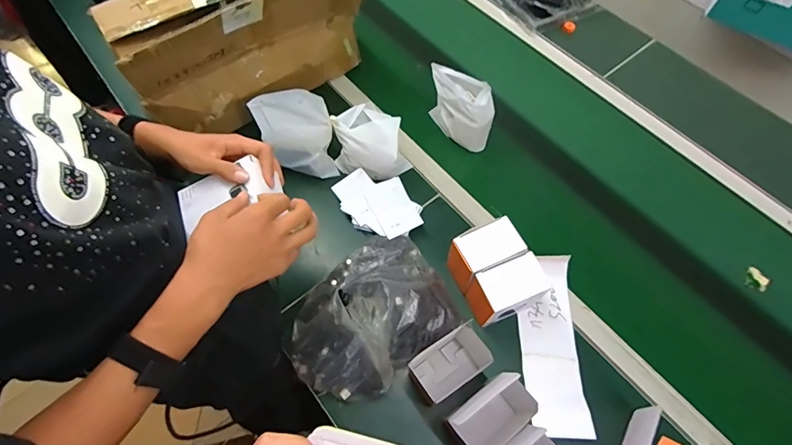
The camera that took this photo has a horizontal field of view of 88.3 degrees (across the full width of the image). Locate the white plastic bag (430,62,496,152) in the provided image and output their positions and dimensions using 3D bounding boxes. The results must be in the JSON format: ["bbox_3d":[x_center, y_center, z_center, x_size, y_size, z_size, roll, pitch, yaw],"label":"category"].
[{"bbox_3d":[0.136,-0.232,0.824,0.087,0.148,0.138,-16,64,-7],"label":"white plastic bag"}]

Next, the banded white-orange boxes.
[{"bbox_3d":[0.158,0.084,0.666,0.108,0.109,0.135,-20,64,-10],"label":"banded white-orange boxes"}]

